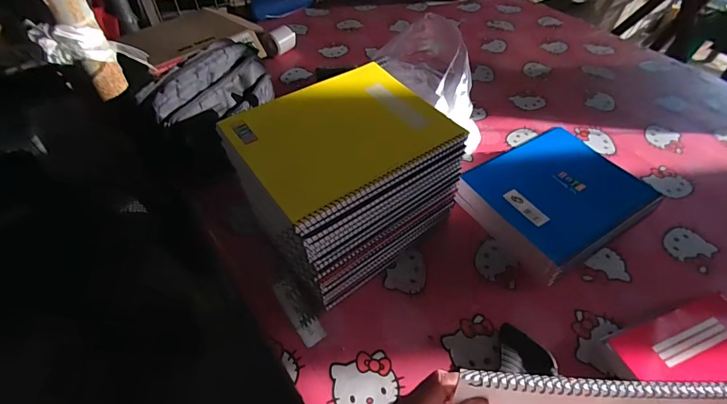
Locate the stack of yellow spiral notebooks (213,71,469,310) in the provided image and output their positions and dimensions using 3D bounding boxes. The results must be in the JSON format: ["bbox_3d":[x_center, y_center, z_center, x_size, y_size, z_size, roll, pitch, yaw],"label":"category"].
[{"bbox_3d":[-0.020,-0.035,0.518,0.252,0.194,0.190,-30,57,-25],"label":"stack of yellow spiral notebooks"}]

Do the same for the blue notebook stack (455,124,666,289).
[{"bbox_3d":[0.314,-0.005,0.613,0.241,0.071,0.207,-25,54,-21],"label":"blue notebook stack"}]

